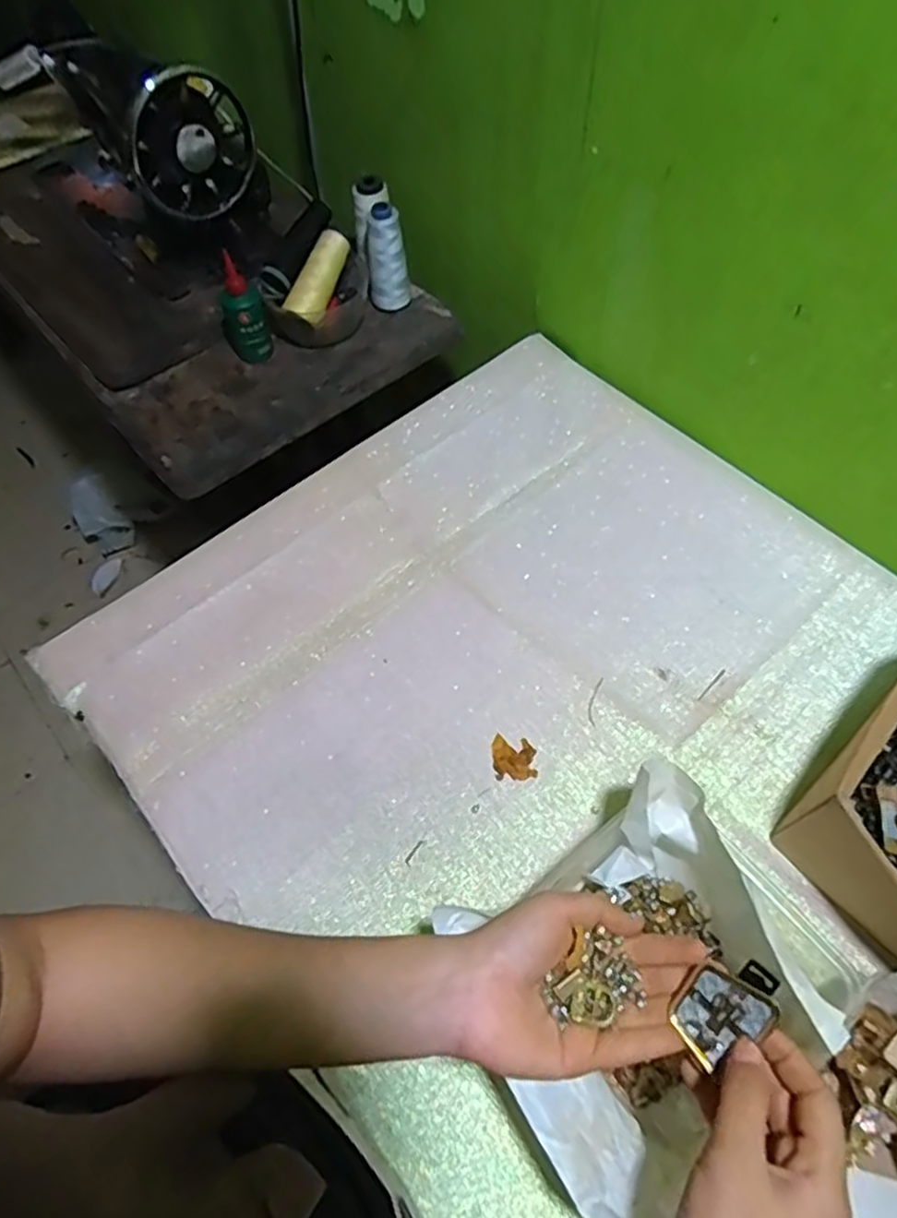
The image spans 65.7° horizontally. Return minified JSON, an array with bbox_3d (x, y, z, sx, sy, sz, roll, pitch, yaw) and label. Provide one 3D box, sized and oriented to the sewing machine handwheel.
[{"bbox_3d":[-0.265,-0.477,0.718,0.129,0.127,0.043,-26,62,-13],"label":"sewing machine handwheel"}]

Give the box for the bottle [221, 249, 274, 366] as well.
[{"bbox_3d":[-0.225,-0.325,0.754,0.047,0.112,0.041,-23,61,-9],"label":"bottle"}]

